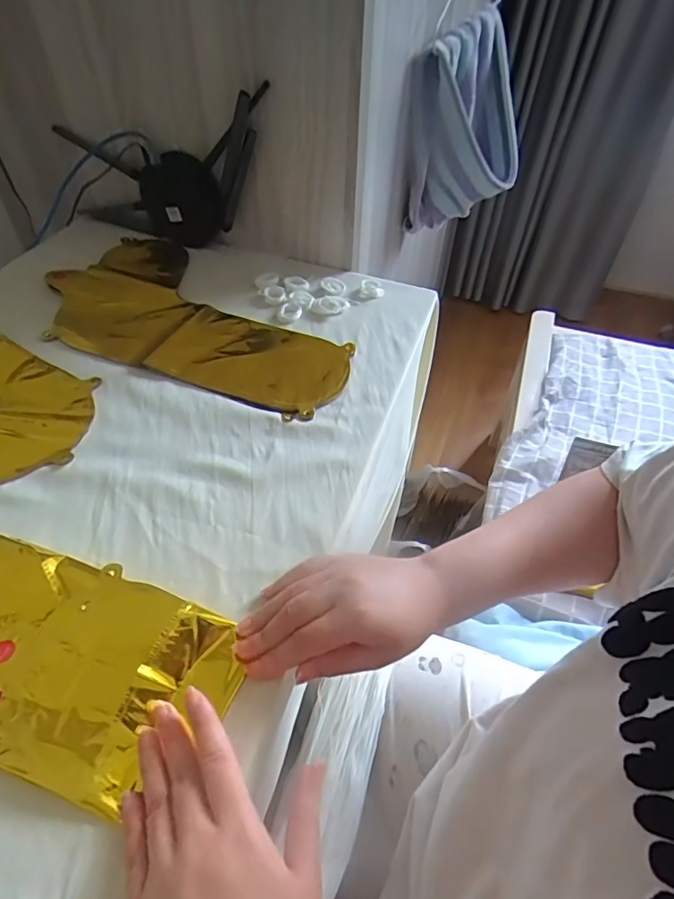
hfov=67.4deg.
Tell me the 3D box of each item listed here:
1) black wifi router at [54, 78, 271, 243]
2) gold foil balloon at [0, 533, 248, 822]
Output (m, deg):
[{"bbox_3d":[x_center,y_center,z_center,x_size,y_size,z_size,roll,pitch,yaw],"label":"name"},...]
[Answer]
[{"bbox_3d":[-0.223,-0.360,0.662,0.350,0.185,0.038,-3,44,29],"label":"black wifi router"},{"bbox_3d":[-0.201,0.139,0.348,0.256,0.011,0.130,14,50,9],"label":"gold foil balloon"}]

